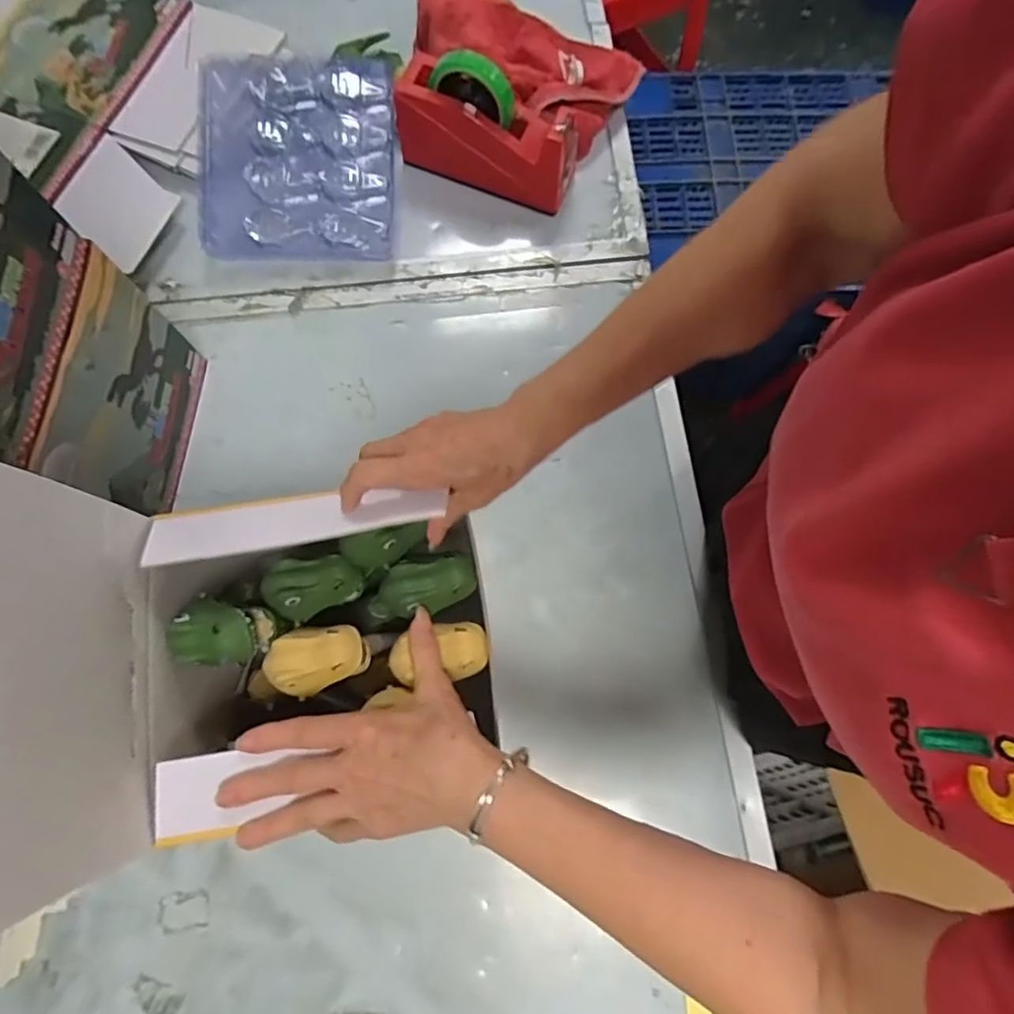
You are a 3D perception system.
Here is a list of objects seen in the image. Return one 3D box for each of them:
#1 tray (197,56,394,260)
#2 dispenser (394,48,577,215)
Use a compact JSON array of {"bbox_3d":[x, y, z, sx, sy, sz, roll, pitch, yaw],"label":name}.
[{"bbox_3d":[-0.242,-0.398,0.691,0.219,0.042,0.226,0,90,-3],"label":"tray"},{"bbox_3d":[-0.021,-0.427,0.672,0.201,0.136,0.067,18,76,4],"label":"dispenser"}]

